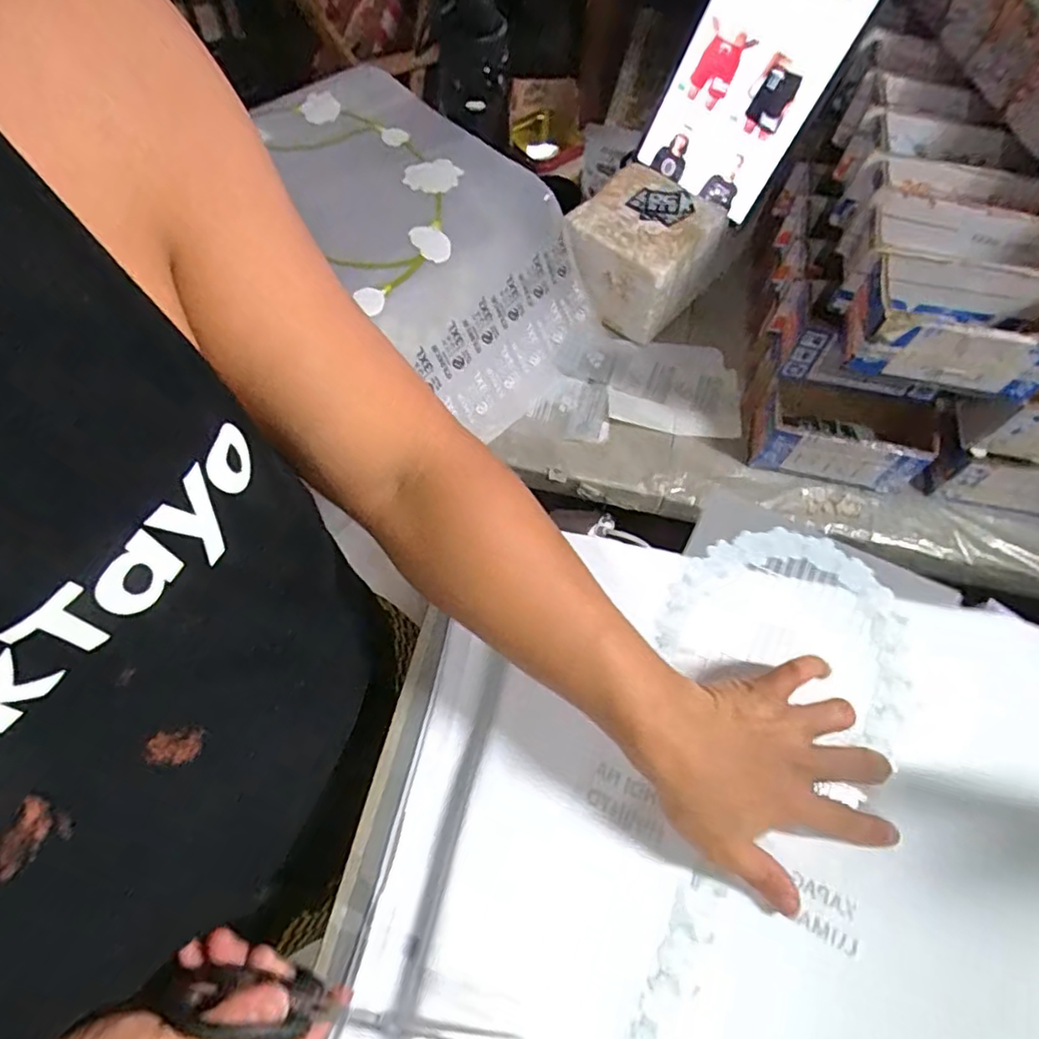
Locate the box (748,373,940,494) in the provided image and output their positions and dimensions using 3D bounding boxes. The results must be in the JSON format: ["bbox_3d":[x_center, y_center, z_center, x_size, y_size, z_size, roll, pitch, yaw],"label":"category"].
[{"bbox_3d":[0.335,-0.085,0.635,0.166,0.075,0.082,19,65,8],"label":"box"}]

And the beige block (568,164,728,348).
[{"bbox_3d":[0.145,-0.316,0.723,0.150,0.106,0.141,36,68,16],"label":"beige block"}]

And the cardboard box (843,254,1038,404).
[{"bbox_3d":[0.358,-0.155,0.492,0.161,0.069,0.078,10,64,4],"label":"cardboard box"}]

